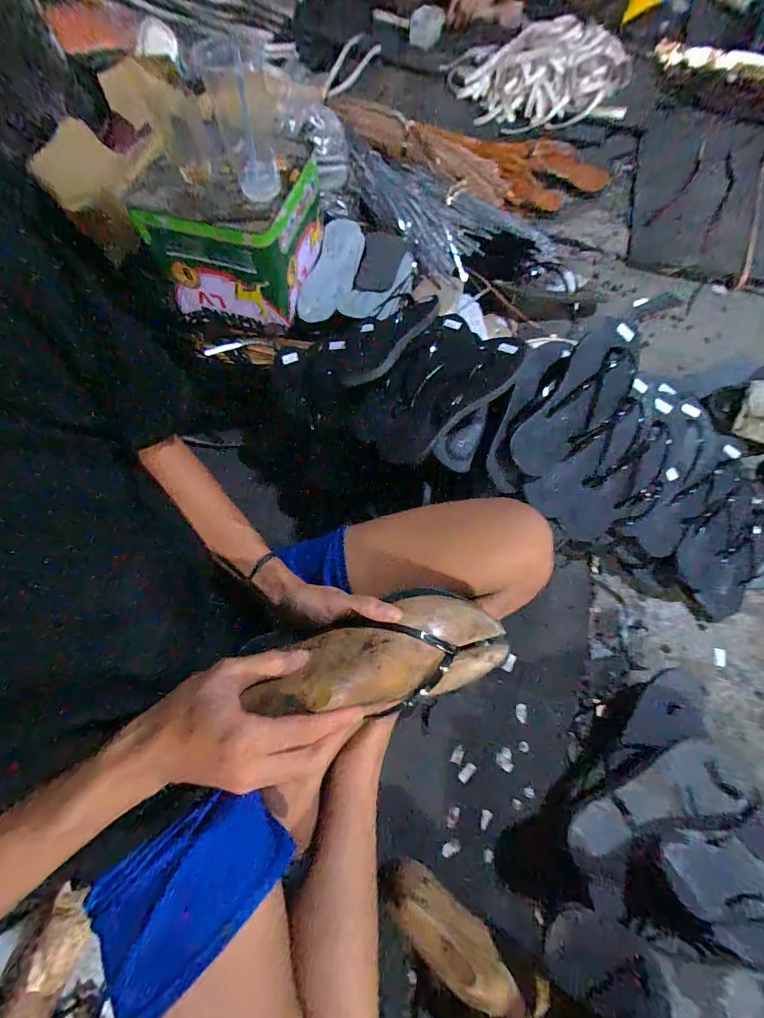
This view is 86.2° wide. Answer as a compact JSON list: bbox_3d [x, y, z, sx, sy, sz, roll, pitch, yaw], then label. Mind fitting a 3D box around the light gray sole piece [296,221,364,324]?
[{"bbox_3d":[-0.089,-0.453,0.767,0.090,0.022,0.243,11,67,8],"label":"light gray sole piece"}]

